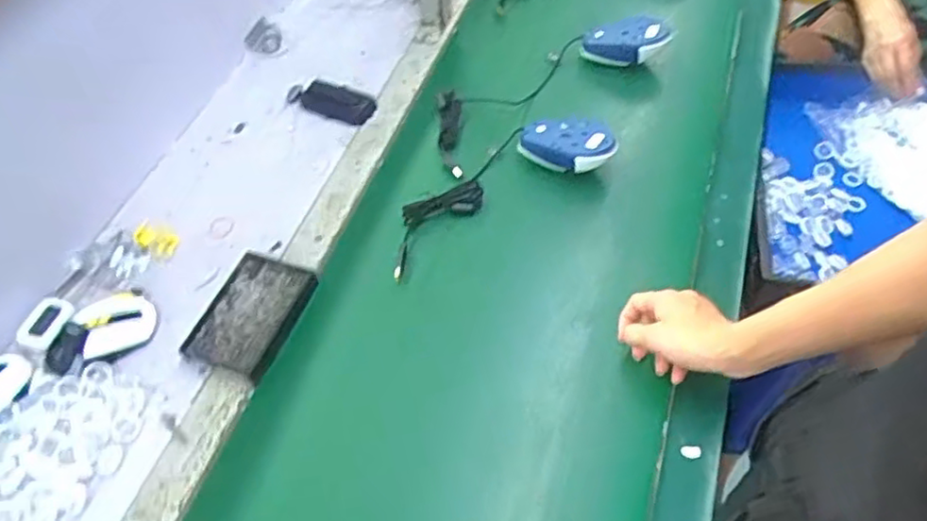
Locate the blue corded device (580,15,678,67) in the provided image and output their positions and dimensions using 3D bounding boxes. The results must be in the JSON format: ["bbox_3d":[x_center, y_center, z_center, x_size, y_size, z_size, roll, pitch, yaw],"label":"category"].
[{"bbox_3d":[0.227,-0.300,0.904,0.115,0.058,0.065,-11,56,-4],"label":"blue corded device"}]

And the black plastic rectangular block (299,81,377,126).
[{"bbox_3d":[-0.175,-0.220,0.904,0.108,0.015,0.054,16,58,14],"label":"black plastic rectangular block"}]

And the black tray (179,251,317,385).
[{"bbox_3d":[-0.228,0.056,0.697,0.094,0.022,0.132,20,59,16],"label":"black tray"}]

